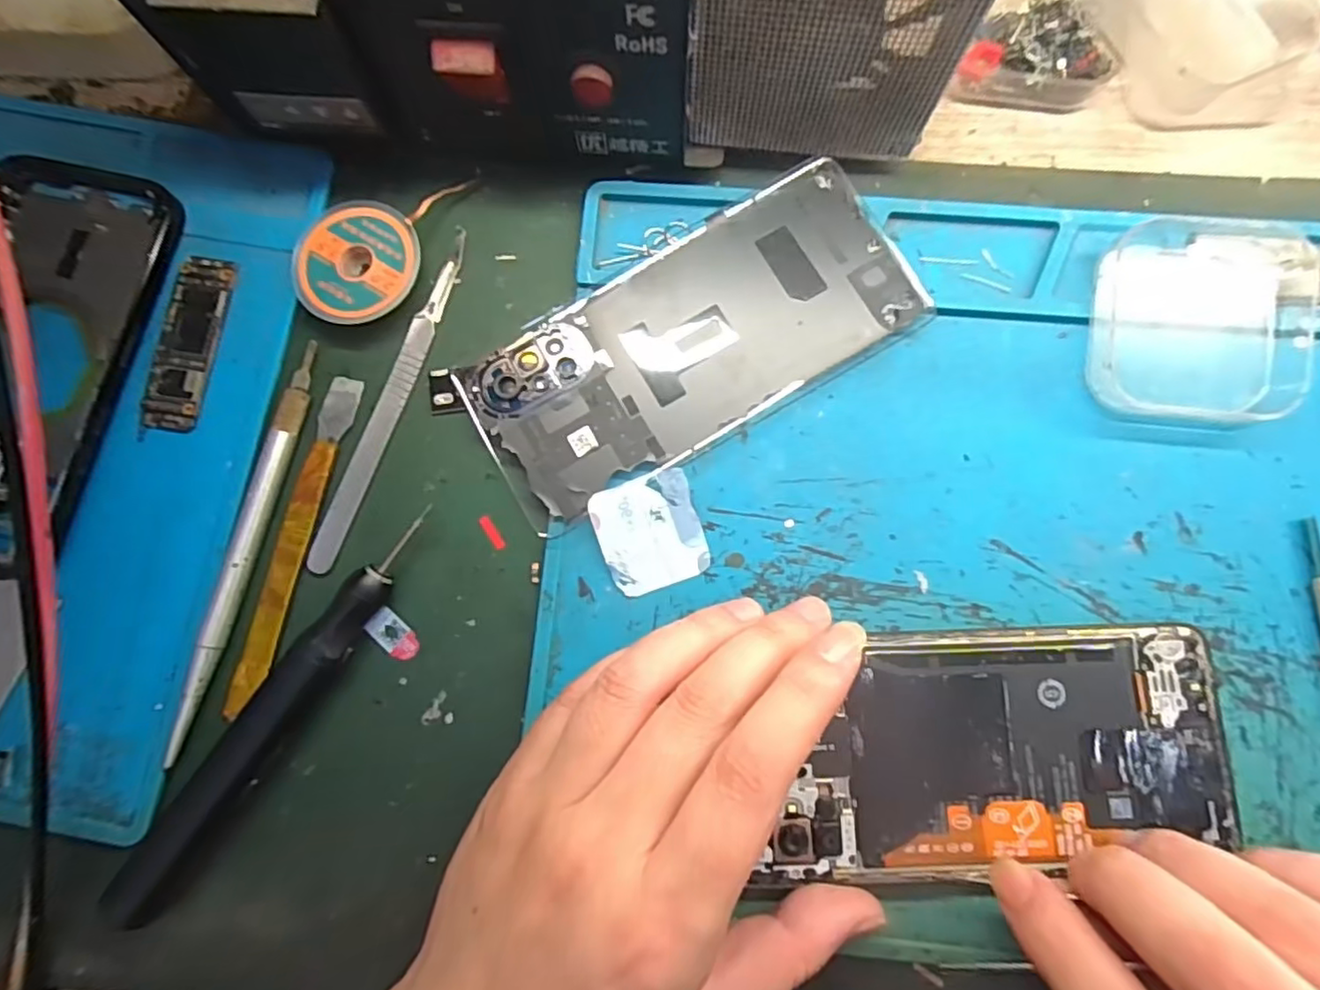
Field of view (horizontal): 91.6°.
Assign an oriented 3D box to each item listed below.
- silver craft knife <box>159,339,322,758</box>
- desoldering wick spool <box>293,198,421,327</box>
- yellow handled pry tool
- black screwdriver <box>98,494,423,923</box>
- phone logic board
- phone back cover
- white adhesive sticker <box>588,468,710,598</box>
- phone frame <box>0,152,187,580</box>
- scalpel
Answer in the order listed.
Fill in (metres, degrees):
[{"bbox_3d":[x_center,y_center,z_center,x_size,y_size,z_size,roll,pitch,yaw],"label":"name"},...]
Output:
[{"bbox_3d":[-0.137,0.016,0.212,0.008,0.007,0.139,14,82,4],"label":"silver craft knife"},{"bbox_3d":[-0.106,-0.081,0.226,0.042,0.011,0.045,0,81,2],"label":"desoldering wick spool"},{"bbox_3d":[-0.123,0.015,0.216,0.012,0.006,0.115,14,82,4],"label":"yellow handled pry tool"},{"bbox_3d":[-0.120,0.067,0.203,0.014,0.016,0.142,36,84,6],"label":"black screwdriver"},{"bbox_3d":[-0.164,-0.053,0.223,0.018,0.005,0.063,9,82,3],"label":"phone logic board"},{"bbox_3d":[0.011,-0.054,0.221,0.153,0.007,0.068,-30,82,-2],"label":"phone back cover"},{"bbox_3d":[-0.003,0.013,0.211,0.033,0.006,0.035,-18,81,-1],"label":"white adhesive sticker"},{"bbox_3d":[-0.215,-0.047,0.218,0.068,0.012,0.142,11,80,-2],"label":"phone frame"},{"bbox_3d":[-0.093,-0.034,0.225,0.010,0.006,0.126,20,83,5],"label":"scalpel"}]

